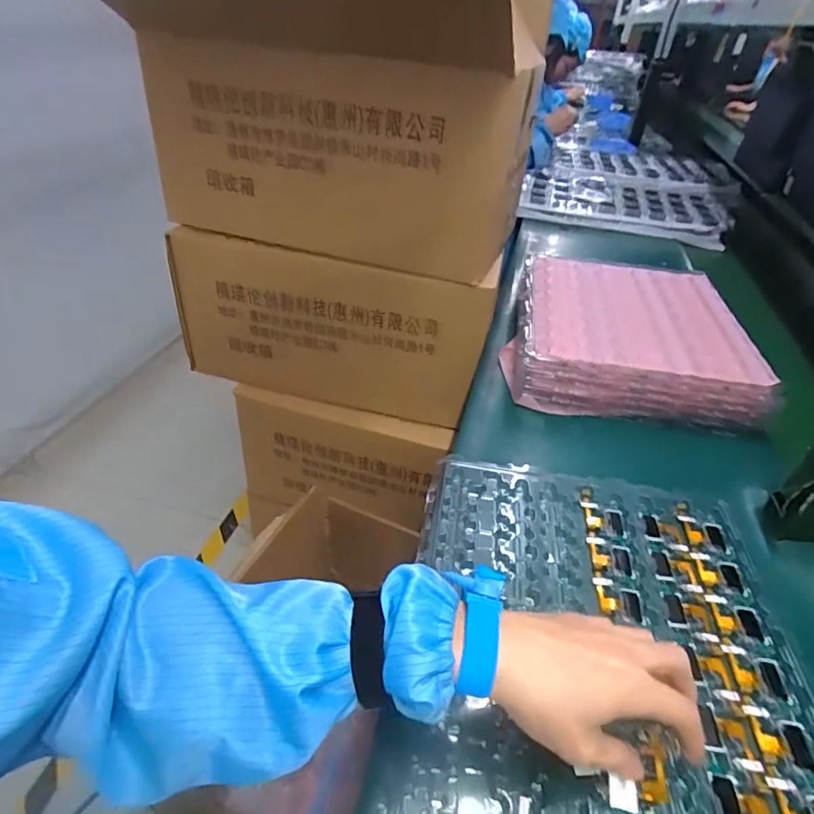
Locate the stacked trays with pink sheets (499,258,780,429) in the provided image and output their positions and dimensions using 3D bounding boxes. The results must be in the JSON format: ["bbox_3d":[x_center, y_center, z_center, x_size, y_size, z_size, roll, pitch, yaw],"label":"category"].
[{"bbox_3d":[0.303,-0.110,0.753,0.304,0.074,0.356,10,38,5],"label":"stacked trays with pink sheets"}]

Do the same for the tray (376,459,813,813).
[{"bbox_3d":[0.153,0.185,0.396,0.294,0.014,0.362,9,38,4],"label":"tray"}]

